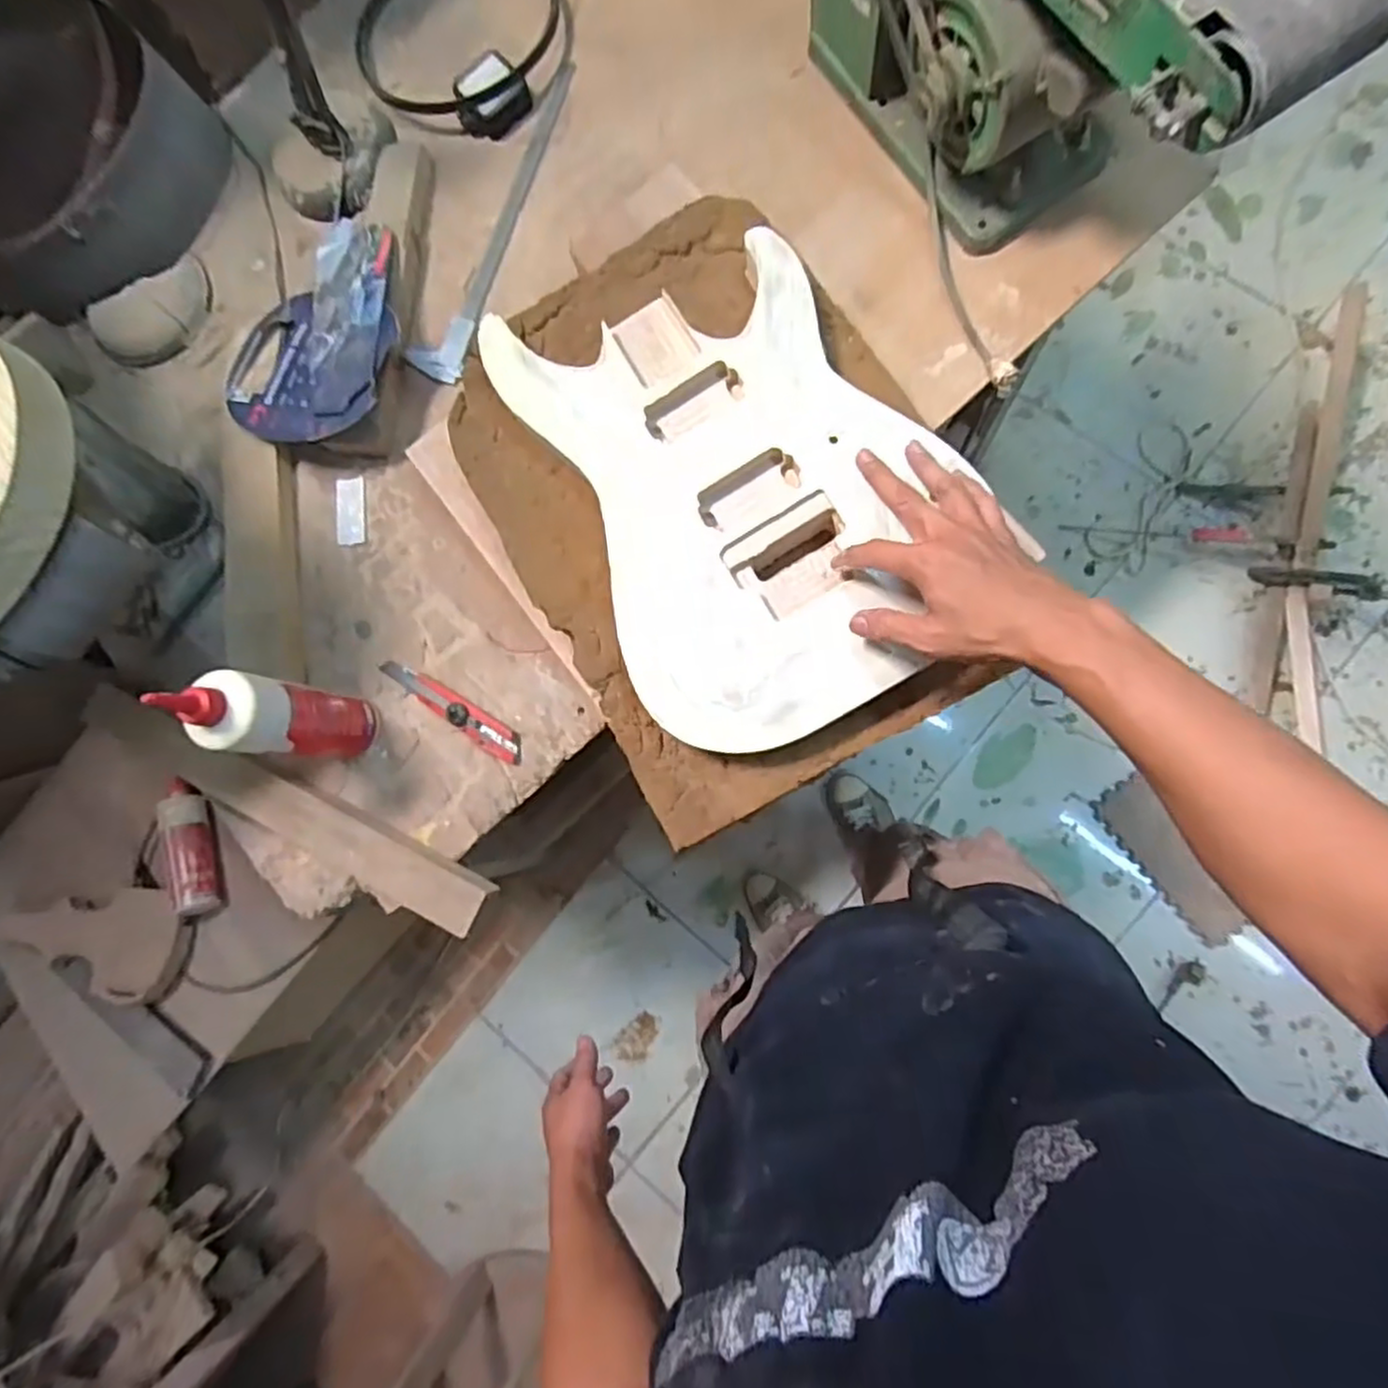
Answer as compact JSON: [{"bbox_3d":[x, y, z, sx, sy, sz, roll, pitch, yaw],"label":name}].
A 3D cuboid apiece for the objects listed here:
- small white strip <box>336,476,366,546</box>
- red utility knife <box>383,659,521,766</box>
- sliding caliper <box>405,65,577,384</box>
[{"bbox_3d":[-0.374,-0.199,0.795,0.033,0.004,0.073,-5,84,7],"label":"small white strip"},{"bbox_3d":[-0.249,0.013,0.746,0.180,0.021,0.031,32,89,10],"label":"red utility knife"},{"bbox_3d":[-0.223,-0.526,0.812,0.058,0.007,0.374,20,88,-1],"label":"sliding caliper"}]

